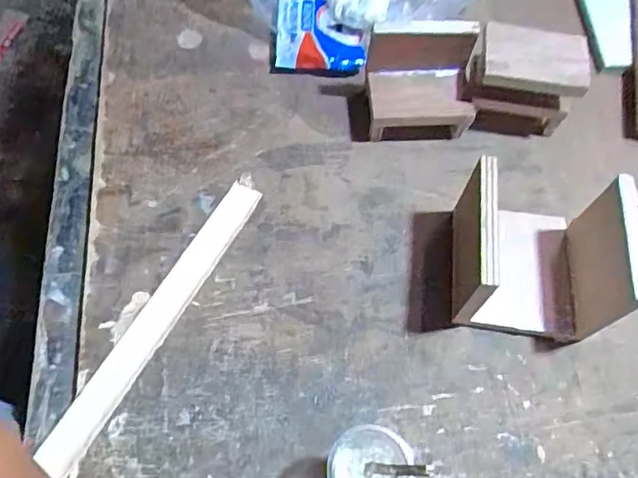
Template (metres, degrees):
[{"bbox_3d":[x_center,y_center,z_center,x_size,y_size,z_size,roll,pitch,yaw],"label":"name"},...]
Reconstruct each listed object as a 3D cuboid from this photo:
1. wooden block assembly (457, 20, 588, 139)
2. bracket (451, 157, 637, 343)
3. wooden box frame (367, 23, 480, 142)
[{"bbox_3d":[0.251,-0.195,0.701,0.137,0.111,0.077,8,64,2],"label":"wooden block assembly"},{"bbox_3d":[0.231,0.016,0.589,0.156,0.128,0.143,9,64,3],"label":"bracket"},{"bbox_3d":[0.127,-0.192,0.688,0.133,0.115,0.089,3,64,0],"label":"wooden box frame"}]

